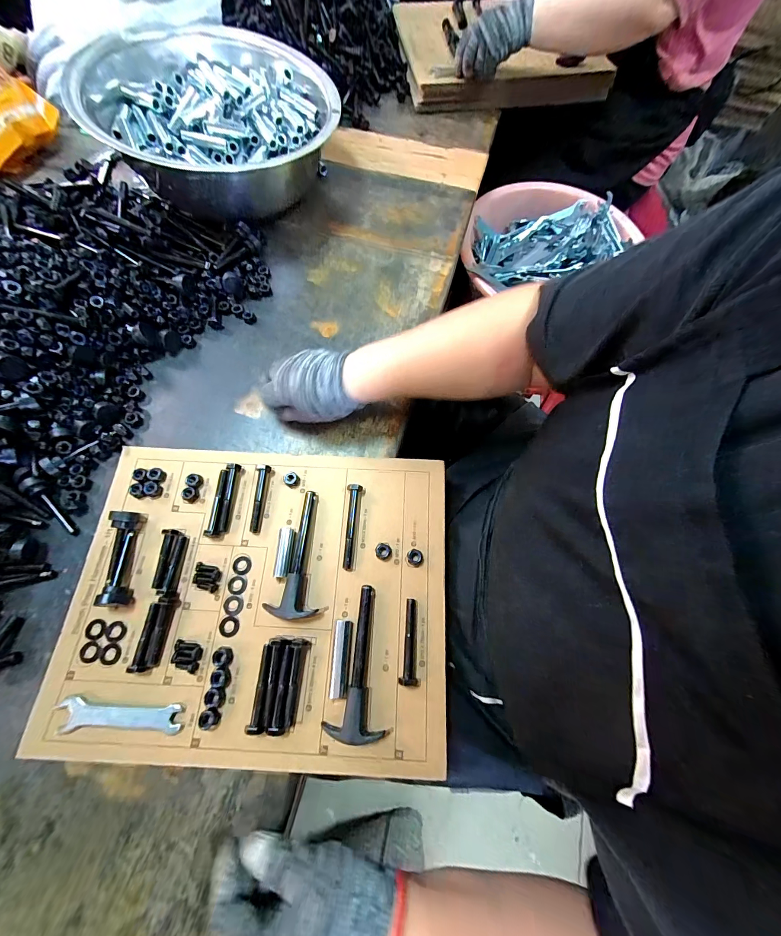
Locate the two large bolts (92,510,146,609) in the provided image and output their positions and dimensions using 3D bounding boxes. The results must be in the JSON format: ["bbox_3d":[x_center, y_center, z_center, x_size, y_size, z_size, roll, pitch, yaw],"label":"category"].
[{"bbox_3d":[-0.283,0.093,0.346,0.029,0.024,0.095,-5,71,-3],"label":"two large bolts"}]

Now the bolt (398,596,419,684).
[{"bbox_3d":[0.019,0.168,0.323,0.016,0.017,0.074,3,70,0],"label":"bolt"}]

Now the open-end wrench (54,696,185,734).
[{"bbox_3d":[-0.248,0.228,0.306,0.111,0.004,0.025,2,70,-1],"label":"open-end wrench"}]

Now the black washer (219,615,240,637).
[{"bbox_3d":[-0.162,0.159,0.333,0.020,0.004,0.019,-1,70,-2],"label":"black washer"}]

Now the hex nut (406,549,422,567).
[{"bbox_3d":[0.026,0.096,0.356,0.016,0.008,0.018,9,70,1],"label":"hex nut"}]

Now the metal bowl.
[{"bbox_3d":[-0.262,-0.520,0.510,0.342,0.122,0.338,1,70,-1],"label":"metal bowl"}]

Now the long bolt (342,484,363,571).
[{"bbox_3d":[-0.044,0.063,0.366,0.015,0.011,0.094,6,70,0],"label":"long bolt"}]

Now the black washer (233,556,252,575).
[{"bbox_3d":[-0.159,0.104,0.355,0.018,0.004,0.020,-39,76,-14],"label":"black washer"}]

